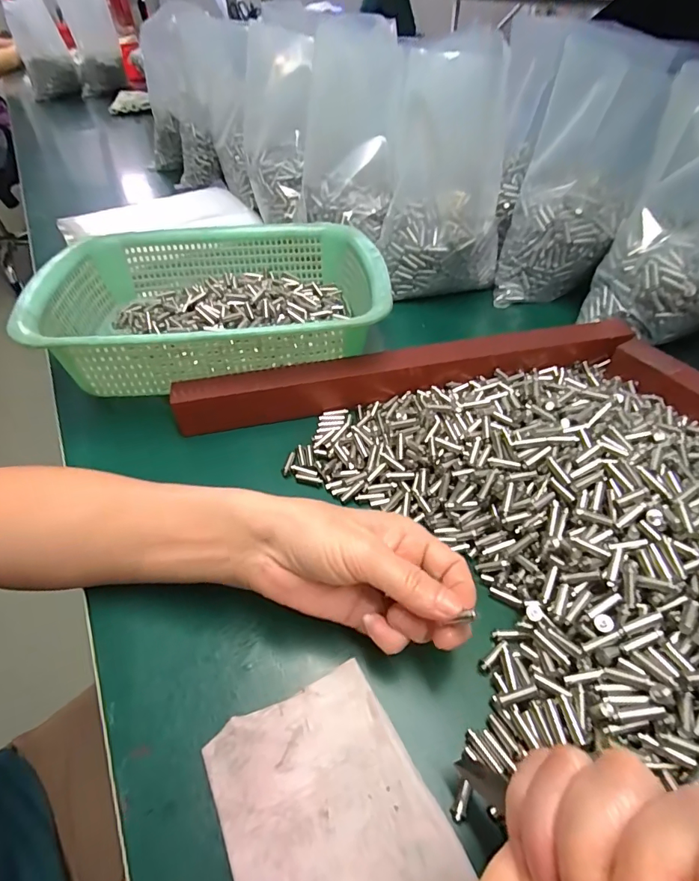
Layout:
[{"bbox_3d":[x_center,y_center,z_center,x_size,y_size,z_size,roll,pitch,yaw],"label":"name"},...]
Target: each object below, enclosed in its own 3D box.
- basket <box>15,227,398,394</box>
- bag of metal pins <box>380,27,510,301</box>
[{"bbox_3d":[-0.120,-0.138,0.427,0.290,0.082,0.223,-9,49,-6],"label":"basket"},{"bbox_3d":[0.104,-0.274,0.469,0.126,0.197,0.132,11,50,12],"label":"bag of metal pins"}]

